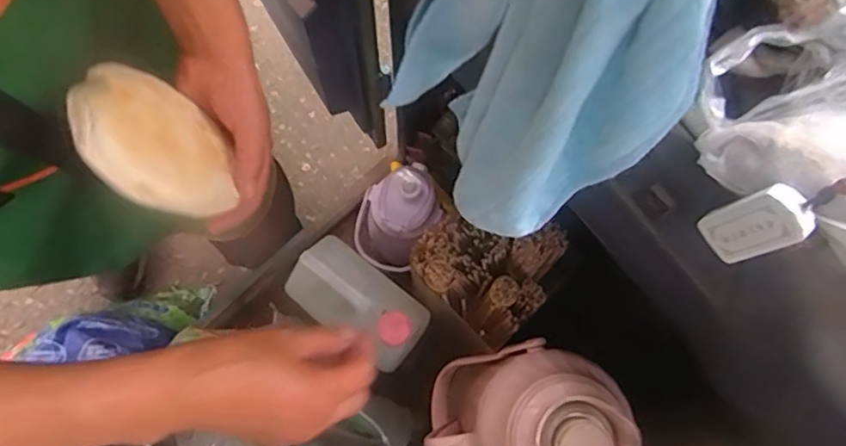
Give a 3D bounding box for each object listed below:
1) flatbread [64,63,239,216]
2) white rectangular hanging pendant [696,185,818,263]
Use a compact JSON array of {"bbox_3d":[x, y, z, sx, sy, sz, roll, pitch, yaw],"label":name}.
[{"bbox_3d":[-0.176,-0.051,0.397,0.028,0.105,0.096,-31,52,24],"label":"flatbread"},{"bbox_3d":[0.176,0.001,0.323,0.010,0.055,0.031,-30,82,-26],"label":"white rectangular hanging pendant"}]

